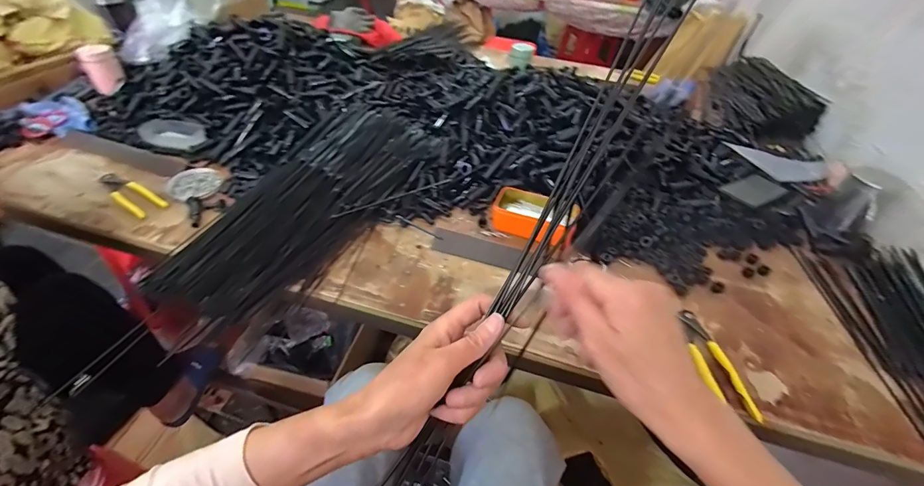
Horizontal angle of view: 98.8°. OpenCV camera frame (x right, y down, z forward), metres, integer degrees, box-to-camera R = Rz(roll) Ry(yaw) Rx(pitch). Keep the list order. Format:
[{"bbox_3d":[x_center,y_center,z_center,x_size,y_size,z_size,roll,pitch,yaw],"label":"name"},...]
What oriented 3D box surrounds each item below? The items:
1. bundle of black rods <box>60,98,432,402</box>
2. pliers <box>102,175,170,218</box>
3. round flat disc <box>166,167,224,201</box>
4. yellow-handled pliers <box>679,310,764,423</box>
[{"bbox_3d":[-0.263,-0.074,0.694,0.234,0.049,0.586,26,56,9],"label":"bundle of black rods"},{"bbox_3d":[-0.612,-0.091,0.733,0.155,0.022,0.054,26,48,22],"label":"pliers"},{"bbox_3d":[-0.516,-0.115,0.766,0.091,0.019,0.090,2,43,-2],"label":"round flat disc"},{"bbox_3d":[0.342,0.160,0.538,0.042,0.018,0.159,0,43,-4],"label":"yellow-handled pliers"}]

